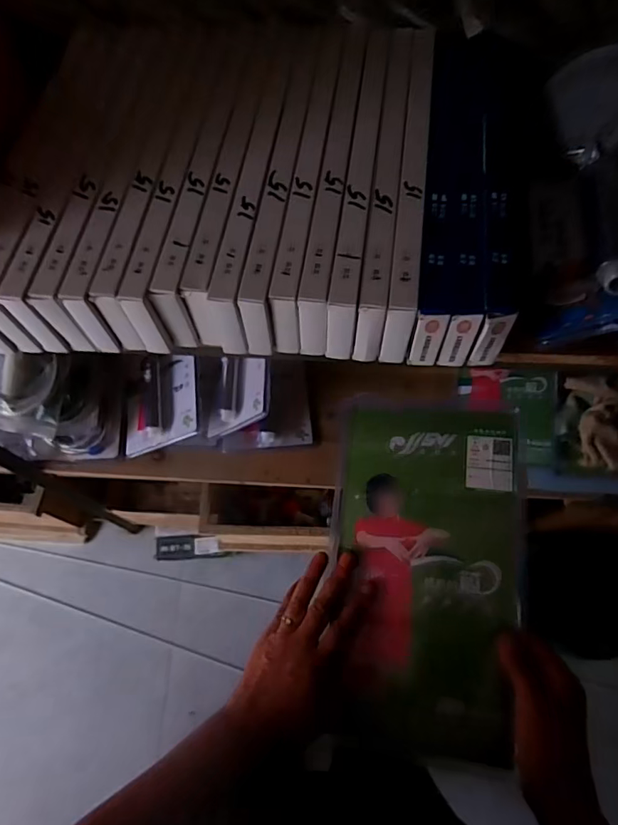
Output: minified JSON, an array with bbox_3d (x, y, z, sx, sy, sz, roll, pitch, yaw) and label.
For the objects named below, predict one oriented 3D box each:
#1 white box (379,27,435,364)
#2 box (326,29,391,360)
[{"bbox_3d":[0.086,-0.202,0.419,0.022,0.061,0.318,7,68,4],"label":"white box"},{"bbox_3d":[0.045,-0.202,0.418,0.022,0.059,0.313,7,68,4],"label":"box"}]

